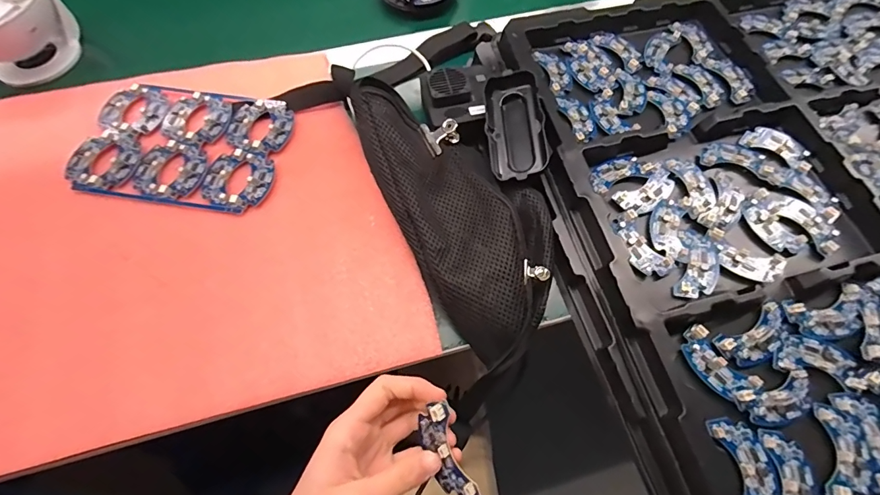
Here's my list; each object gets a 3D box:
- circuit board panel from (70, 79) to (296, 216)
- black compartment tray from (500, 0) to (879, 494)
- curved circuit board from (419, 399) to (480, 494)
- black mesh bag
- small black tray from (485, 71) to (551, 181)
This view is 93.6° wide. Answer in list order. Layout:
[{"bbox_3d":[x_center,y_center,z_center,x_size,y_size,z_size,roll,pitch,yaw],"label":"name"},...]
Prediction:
[{"bbox_3d":[-0.264,-0.107,0.428,0.200,0.007,0.139,8,65,3],"label":"circuit board panel"},{"bbox_3d":[0.359,-0.053,0.390,0.516,0.053,0.514,-13,66,-5],"label":"black compartment tray"},{"bbox_3d":[0.002,0.135,0.271,0.028,0.007,0.061,-27,80,29],"label":"curved circuit board"},{"bbox_3d":[0.022,-0.043,0.373,0.125,0.067,0.277,-25,67,-10],"label":"black mesh bag"},{"bbox_3d":[0.075,-0.115,0.405,0.052,0.031,0.107,-5,78,-1],"label":"small black tray"}]

